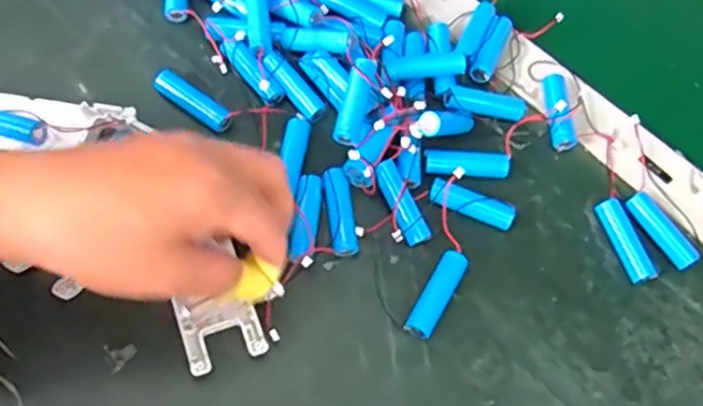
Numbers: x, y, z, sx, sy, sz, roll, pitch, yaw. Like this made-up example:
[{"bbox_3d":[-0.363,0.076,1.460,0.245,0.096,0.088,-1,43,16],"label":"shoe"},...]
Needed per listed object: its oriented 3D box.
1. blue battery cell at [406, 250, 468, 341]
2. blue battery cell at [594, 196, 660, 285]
[{"bbox_3d":[0.047,0.050,0.371,0.015,0.014,0.050,30,65,8],"label":"blue battery cell"},{"bbox_3d":[0.160,0.023,0.396,0.015,0.016,0.050,-16,68,-13],"label":"blue battery cell"}]

